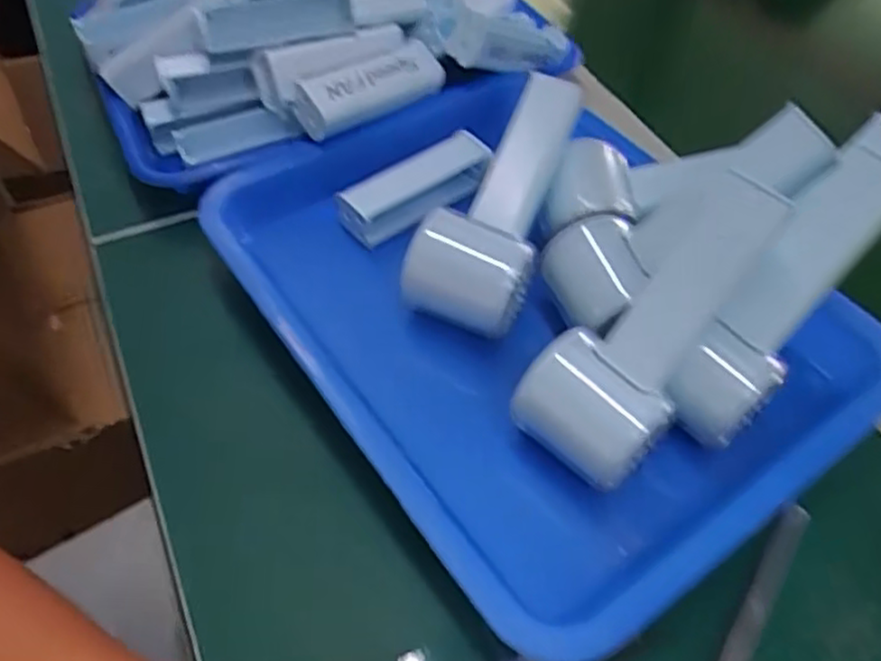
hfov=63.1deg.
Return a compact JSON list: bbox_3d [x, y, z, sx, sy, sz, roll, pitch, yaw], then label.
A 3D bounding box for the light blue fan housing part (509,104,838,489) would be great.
[{"bbox_3d":[0.111,-0.018,0.333,0.058,0.047,0.190,37,89,23],"label":"light blue fan housing part"}]

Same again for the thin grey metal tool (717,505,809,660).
[{"bbox_3d":[0.130,0.129,0.305,0.011,0.006,0.138,31,56,19],"label":"thin grey metal tool"}]

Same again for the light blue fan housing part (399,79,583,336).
[{"bbox_3d":[0.035,-0.077,0.406,0.063,0.053,0.157,20,70,12],"label":"light blue fan housing part"}]

